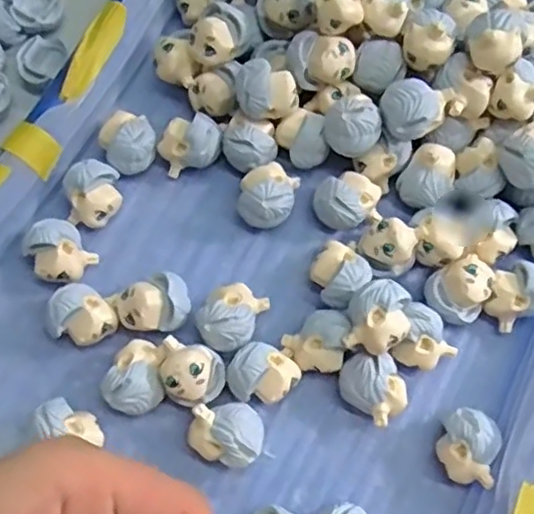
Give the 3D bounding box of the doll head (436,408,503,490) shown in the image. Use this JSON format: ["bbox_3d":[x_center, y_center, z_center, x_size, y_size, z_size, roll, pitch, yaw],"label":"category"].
[{"bbox_3d":[0.078,0.074,0.264,0.022,0.022,0.027,19,74,4],"label":"doll head"}]

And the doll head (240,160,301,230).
[{"bbox_3d":[0.001,-0.025,0.288,0.023,0.024,0.029,10,74,2],"label":"doll head"}]

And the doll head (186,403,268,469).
[{"bbox_3d":[-0.015,0.068,0.262,0.028,0.021,0.023,20,74,4],"label":"doll head"}]

